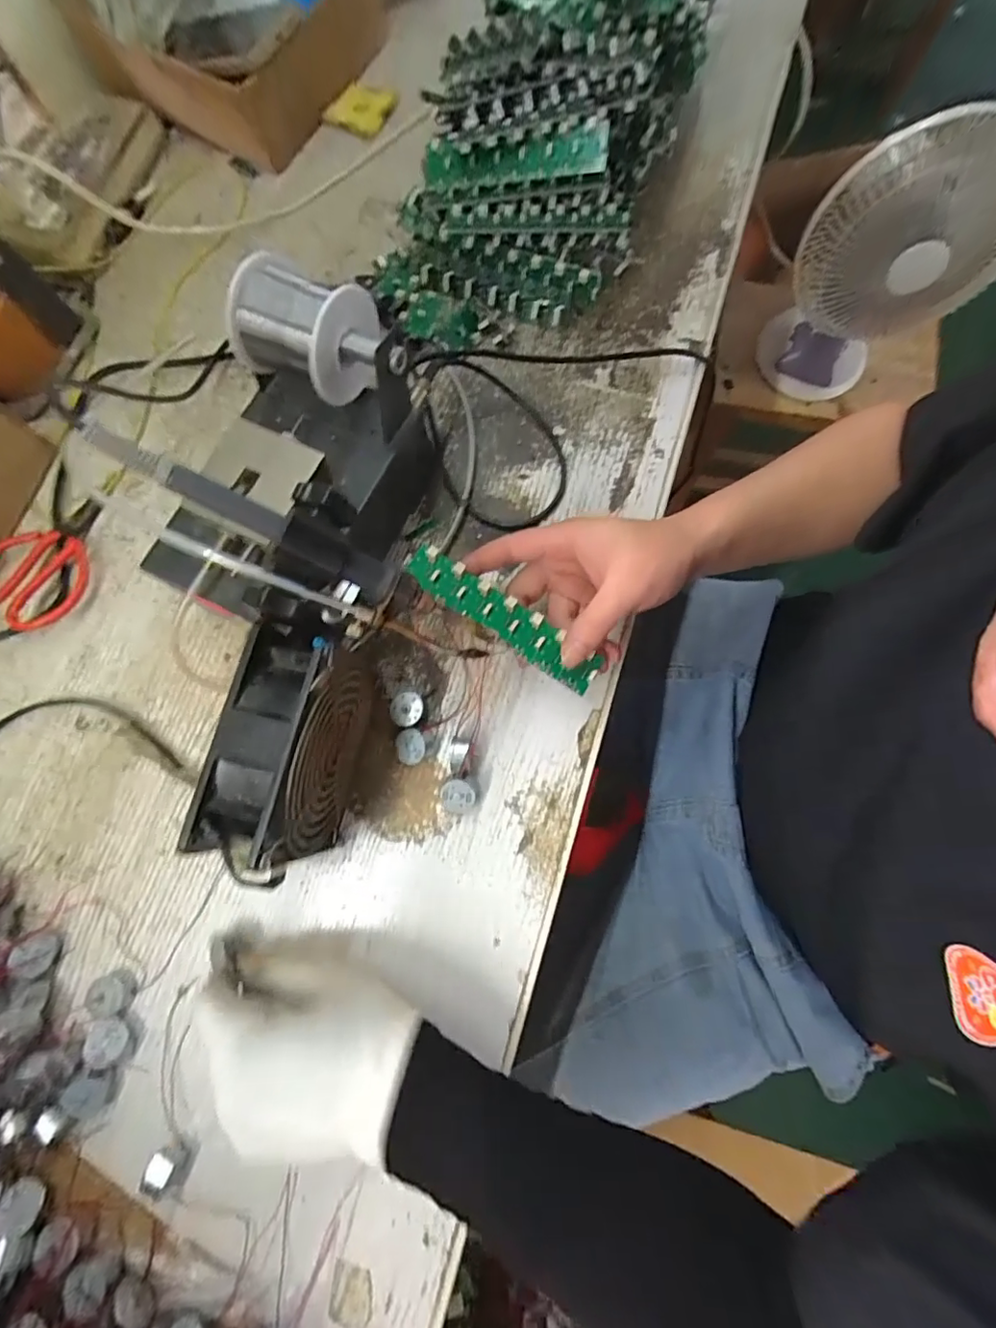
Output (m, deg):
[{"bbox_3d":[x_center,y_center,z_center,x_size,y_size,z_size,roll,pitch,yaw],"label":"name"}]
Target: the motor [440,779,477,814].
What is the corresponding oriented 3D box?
[{"bbox_3d":[-0.026,0.088,0.366,0.023,0.018,0.021,0,75,1],"label":"motor"}]

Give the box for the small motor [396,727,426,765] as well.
[{"bbox_3d":[-0.058,0.057,0.376,0.020,0.016,0.023,-17,76,-4],"label":"small motor"}]

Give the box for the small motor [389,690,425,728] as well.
[{"bbox_3d":[-0.063,0.032,0.383,0.024,0.012,0.024,0,75,1],"label":"small motor"}]

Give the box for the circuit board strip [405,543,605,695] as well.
[{"bbox_3d":[0.003,-0.030,0.350,0.138,0.006,0.028,35,78,0],"label":"circuit board strip"}]

